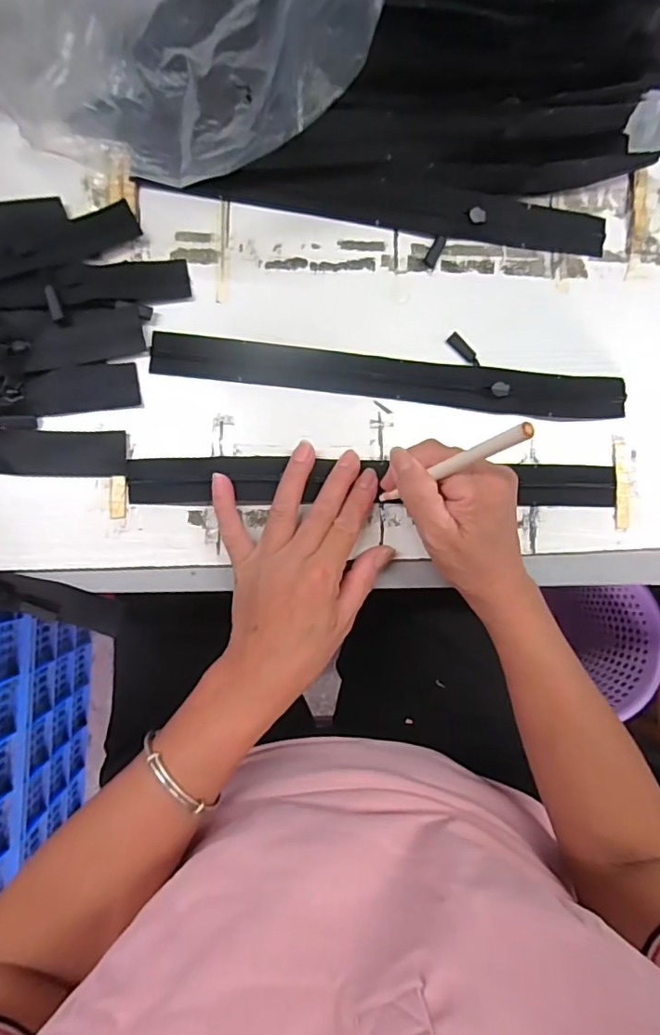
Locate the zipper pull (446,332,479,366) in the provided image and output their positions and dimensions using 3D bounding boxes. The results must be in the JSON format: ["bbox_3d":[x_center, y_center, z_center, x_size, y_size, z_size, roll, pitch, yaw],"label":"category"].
[{"bbox_3d":[0.101,-0.125,0.397,0.030,0.004,0.010,45,84,-1],"label":"zipper pull"}]

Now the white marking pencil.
[{"bbox_3d":[0.069,-0.029,0.324,0.006,0.133,0.008,-25,89,-33],"label":"white marking pencil"}]

